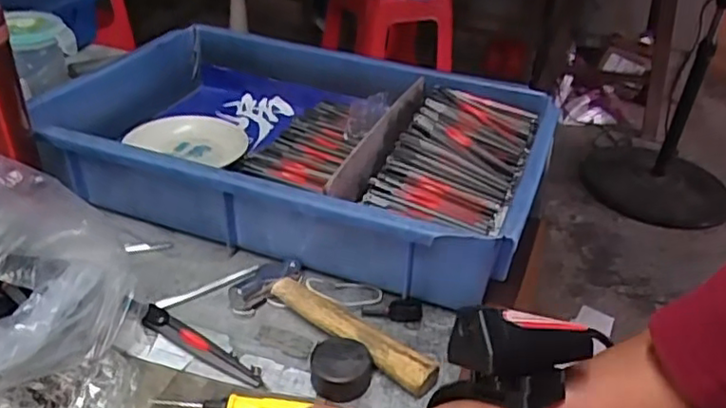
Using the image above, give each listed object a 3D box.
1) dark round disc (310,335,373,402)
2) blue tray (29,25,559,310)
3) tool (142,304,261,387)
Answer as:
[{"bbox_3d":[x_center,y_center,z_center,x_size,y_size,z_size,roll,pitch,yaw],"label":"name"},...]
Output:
[{"bbox_3d":[-0.014,0.107,0.419,0.038,0.025,0.036,4,33,-3],"label":"dark round disc"},{"bbox_3d":[-0.062,-0.063,0.613,0.441,0.084,0.290,17,35,16],"label":"blue tray"},{"bbox_3d":[-0.110,0.095,0.440,0.103,0.008,0.017,22,36,23],"label":"tool"}]

